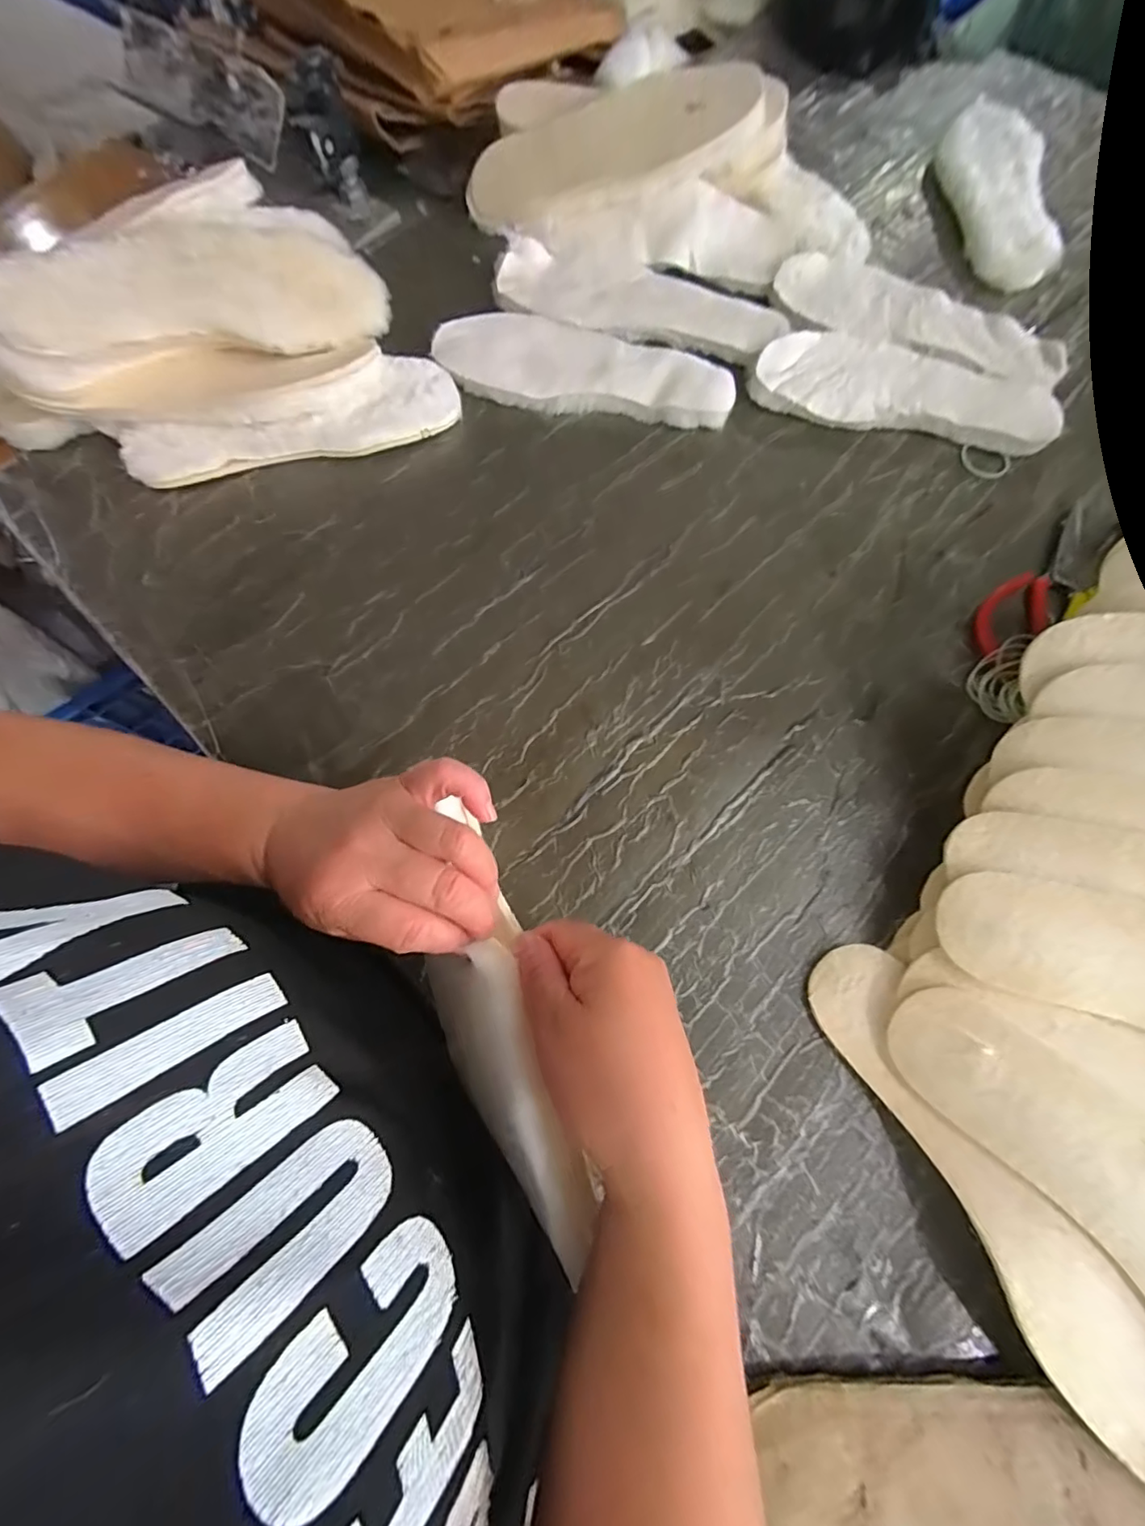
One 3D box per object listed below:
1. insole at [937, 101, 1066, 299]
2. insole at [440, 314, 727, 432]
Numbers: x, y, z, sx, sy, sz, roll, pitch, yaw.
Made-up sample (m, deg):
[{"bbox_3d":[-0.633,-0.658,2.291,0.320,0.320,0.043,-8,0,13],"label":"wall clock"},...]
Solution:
[{"bbox_3d":[0.450,-0.614,0.576,0.103,0.021,0.262,2,72,2],"label":"insole"},{"bbox_3d":[0.011,-0.363,0.496,0.268,0.020,0.092,10,72,4],"label":"insole"}]

